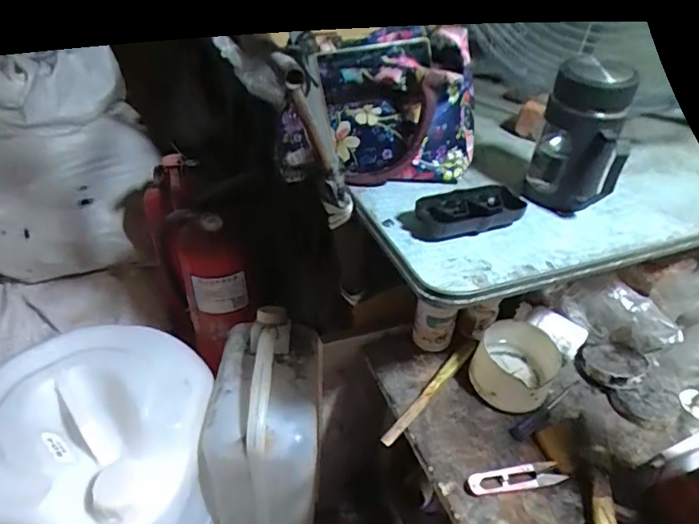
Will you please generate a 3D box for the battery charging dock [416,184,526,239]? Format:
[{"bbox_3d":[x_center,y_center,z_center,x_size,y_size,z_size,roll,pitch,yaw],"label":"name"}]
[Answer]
[{"bbox_3d":[0.128,-0.050,0.516,0.115,0.025,0.054,-11,41,-17],"label":"battery charging dock"}]

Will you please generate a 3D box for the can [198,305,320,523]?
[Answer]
[{"bbox_3d":[-0.118,0.252,0.763,0.153,0.288,0.217,4,39,0],"label":"can"}]

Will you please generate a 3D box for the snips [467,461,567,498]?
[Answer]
[{"bbox_3d":[0.168,0.220,0.512,0.099,0.011,0.023,-5,40,-10],"label":"snips"}]

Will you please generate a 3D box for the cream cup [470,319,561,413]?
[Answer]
[{"bbox_3d":[0.191,0.123,0.585,0.089,0.060,0.098,22,42,21],"label":"cream cup"}]

